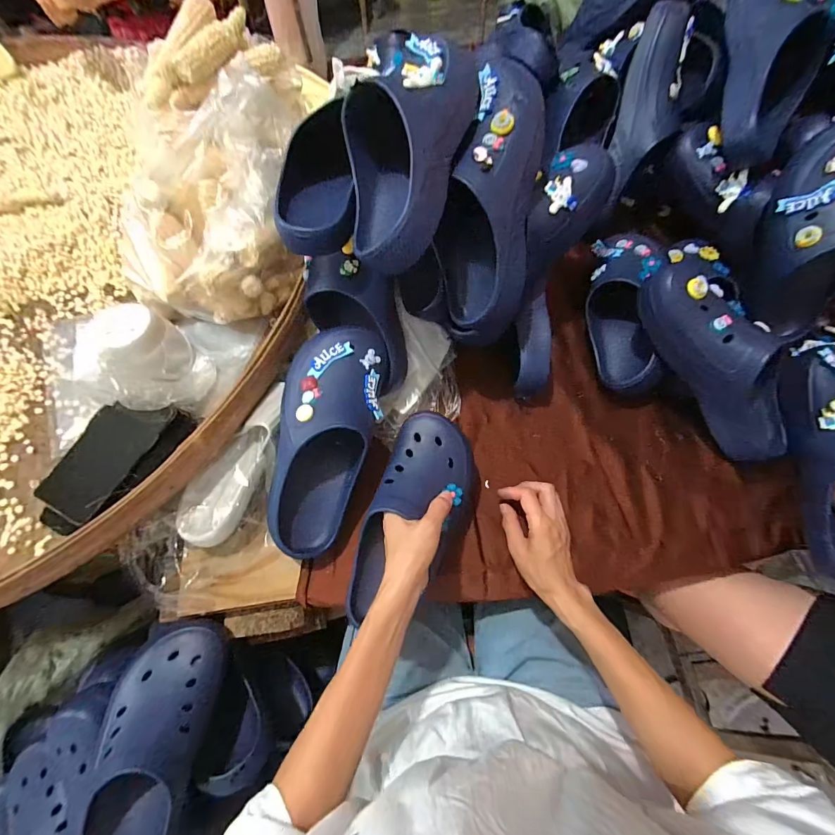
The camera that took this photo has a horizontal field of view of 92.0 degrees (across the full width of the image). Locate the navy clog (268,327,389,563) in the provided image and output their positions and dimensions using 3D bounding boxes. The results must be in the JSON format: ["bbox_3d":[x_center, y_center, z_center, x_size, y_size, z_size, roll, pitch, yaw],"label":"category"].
[{"bbox_3d":[-0.115,0.024,0.492,0.119,0.087,0.283,13,87,5],"label":"navy clog"}]

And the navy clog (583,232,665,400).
[{"bbox_3d":[0.295,-0.162,0.574,0.099,0.107,0.265,2,80,0],"label":"navy clog"}]

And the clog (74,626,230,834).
[{"bbox_3d":[-0.282,0.358,0.409,0.110,0.078,0.263,7,68,5],"label":"clog"}]

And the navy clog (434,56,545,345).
[{"bbox_3d":[0.082,-0.241,0.459,0.101,0.076,0.300,7,103,2],"label":"navy clog"}]

